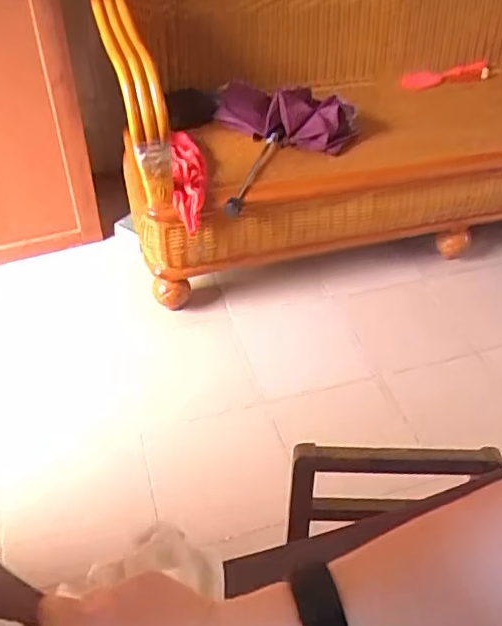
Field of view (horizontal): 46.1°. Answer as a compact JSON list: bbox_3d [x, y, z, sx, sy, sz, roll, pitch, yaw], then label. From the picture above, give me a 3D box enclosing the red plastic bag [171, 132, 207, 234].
[{"bbox_3d":[-0.138,-0.302,1.319,0.074,0.122,0.192,-2,65,-5],"label":"red plastic bag"}]

